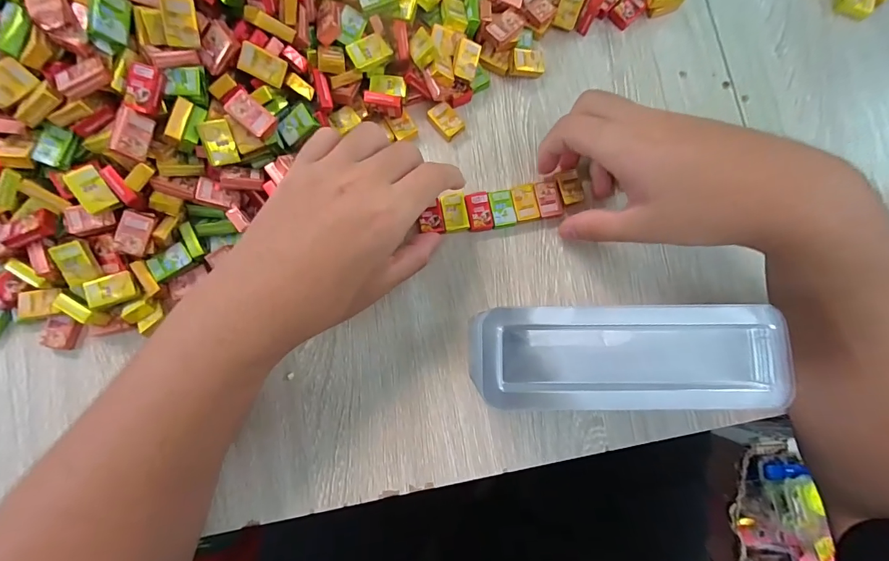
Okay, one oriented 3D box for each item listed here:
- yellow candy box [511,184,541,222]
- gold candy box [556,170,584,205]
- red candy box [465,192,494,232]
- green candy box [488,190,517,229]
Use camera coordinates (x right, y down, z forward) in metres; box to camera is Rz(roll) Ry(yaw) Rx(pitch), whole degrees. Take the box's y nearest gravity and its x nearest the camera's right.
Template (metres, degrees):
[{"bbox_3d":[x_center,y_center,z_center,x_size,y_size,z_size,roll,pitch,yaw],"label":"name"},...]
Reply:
[{"bbox_3d":[0.058,-0.055,0.284,0.017,0.008,0.025,-11,83,-4],"label":"yellow candy box"},{"bbox_3d":[0.091,-0.067,0.284,0.017,0.004,0.024,-15,83,-5],"label":"gold candy box"},{"bbox_3d":[0.025,-0.049,0.282,0.017,0.008,0.027,-11,83,-4],"label":"red candy box"},{"bbox_3d":[0.041,-0.050,0.284,0.017,0.008,0.026,-10,83,-4],"label":"green candy box"}]

